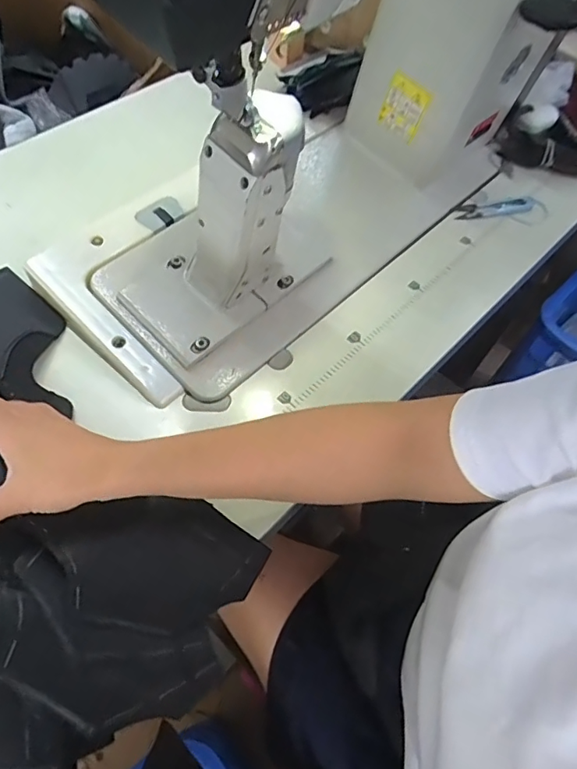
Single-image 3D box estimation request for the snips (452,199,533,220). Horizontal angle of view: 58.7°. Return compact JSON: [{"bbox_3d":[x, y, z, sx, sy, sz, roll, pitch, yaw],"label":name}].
[{"bbox_3d":[0.246,-0.211,0.616,0.097,0.009,0.025,-7,60,-9],"label":"snips"}]

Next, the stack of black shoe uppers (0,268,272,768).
[{"bbox_3d":[-0.221,0.073,0.373,0.241,0.066,0.400,-37,69,-23],"label":"stack of black shoe uppers"}]

